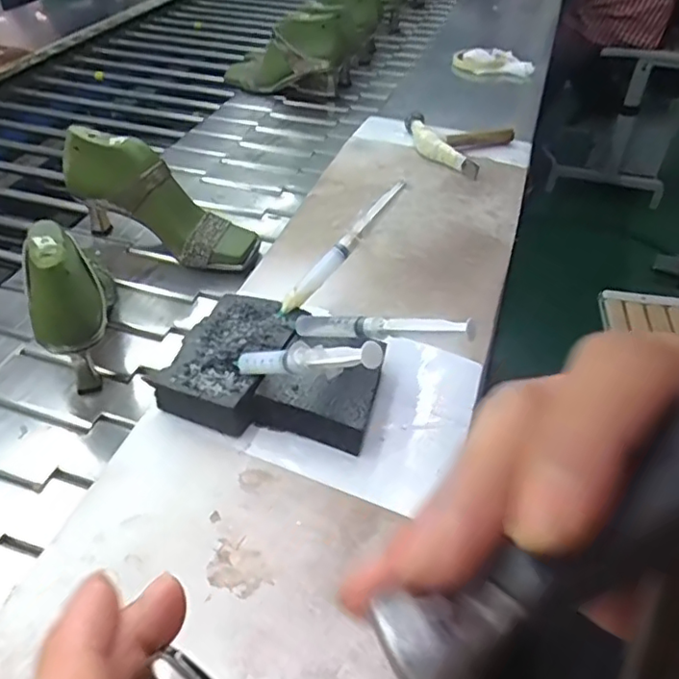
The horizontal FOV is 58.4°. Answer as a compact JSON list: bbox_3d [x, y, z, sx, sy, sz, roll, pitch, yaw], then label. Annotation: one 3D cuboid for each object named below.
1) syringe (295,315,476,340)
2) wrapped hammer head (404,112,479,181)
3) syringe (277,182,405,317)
[{"bbox_3d":[0.030,-0.009,0.461,0.153,0.015,0.010,2,37,35],"label":"syringe"},{"bbox_3d":[0.130,-0.273,0.835,0.037,0.032,0.176,-15,45,-18],"label":"wrapped hammer head"},{"bbox_3d":[0.004,-0.082,0.539,0.017,0.016,0.161,34,77,30],"label":"syringe"}]

